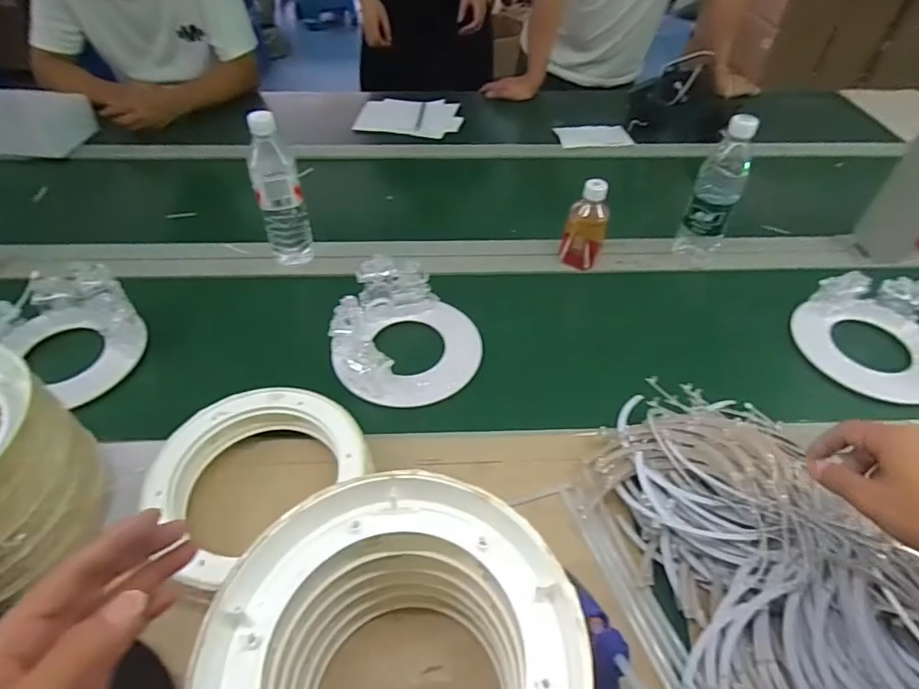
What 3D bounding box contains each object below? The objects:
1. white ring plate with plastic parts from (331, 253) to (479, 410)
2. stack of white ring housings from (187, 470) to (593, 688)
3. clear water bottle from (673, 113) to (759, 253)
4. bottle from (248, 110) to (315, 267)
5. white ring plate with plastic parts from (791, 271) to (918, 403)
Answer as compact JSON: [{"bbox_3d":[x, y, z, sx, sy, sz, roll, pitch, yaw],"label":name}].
[{"bbox_3d":[-0.069,-0.019,0.678,0.181,0.110,0.166,1,47,-1],"label":"white ring plate with plastic parts"},{"bbox_3d":[-0.039,0.235,0.365,0.219,0.179,0.223,-6,48,-7],"label":"stack of white ring housings"},{"bbox_3d":[0.381,-0.225,0.769,0.068,0.206,0.056,21,50,17],"label":"clear water bottle"},{"bbox_3d":[-0.252,-0.207,0.739,0.060,0.219,0.056,-13,49,-13],"label":"bottle"},{"bbox_3d":[0.573,-0.018,0.698,0.146,0.102,0.193,-25,53,-23],"label":"white ring plate with plastic parts"}]

